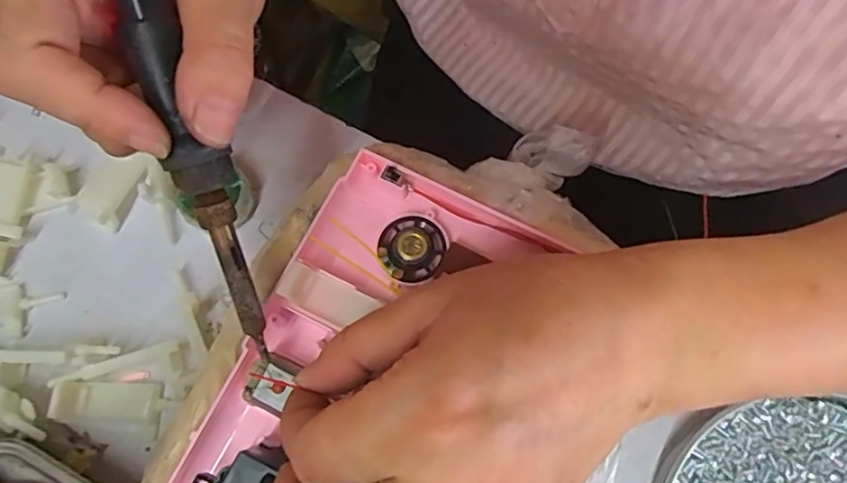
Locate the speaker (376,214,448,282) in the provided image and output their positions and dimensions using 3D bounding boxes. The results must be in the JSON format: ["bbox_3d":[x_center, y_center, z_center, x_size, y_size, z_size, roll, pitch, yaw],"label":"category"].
[{"bbox_3d":[-0.005,0.002,0.238,0.027,0.011,0.028,0,73,0],"label":"speaker"}]

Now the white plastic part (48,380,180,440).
[{"bbox_3d":[-0.136,0.071,0.254,0.053,0.004,0.021,10,74,3],"label":"white plastic part"}]

